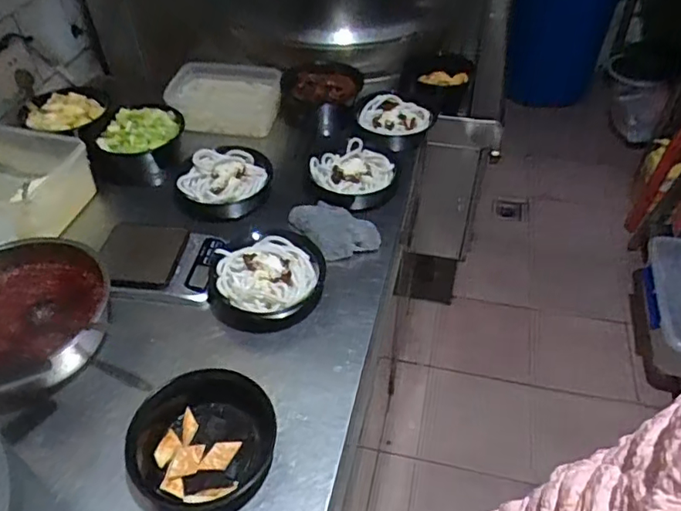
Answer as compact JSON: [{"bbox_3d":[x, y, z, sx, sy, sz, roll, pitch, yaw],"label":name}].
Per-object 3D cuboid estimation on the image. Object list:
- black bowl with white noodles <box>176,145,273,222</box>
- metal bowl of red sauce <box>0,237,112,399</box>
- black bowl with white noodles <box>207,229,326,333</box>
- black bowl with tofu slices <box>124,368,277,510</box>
[{"bbox_3d":[-0.211,-0.129,1.019,0.150,0.081,0.141,-1,45,1],"label":"black bowl with white noodles"},{"bbox_3d":[-0.440,0.067,0.777,0.218,0.080,0.237,-1,45,1],"label":"metal bowl of red sauce"},{"bbox_3d":[-0.111,0.035,0.851,0.176,0.063,0.159,-8,45,-6],"label":"black bowl with white noodles"},{"bbox_3d":[-0.170,0.224,0.676,0.178,0.062,0.164,-1,45,1],"label":"black bowl with tofu slices"}]

